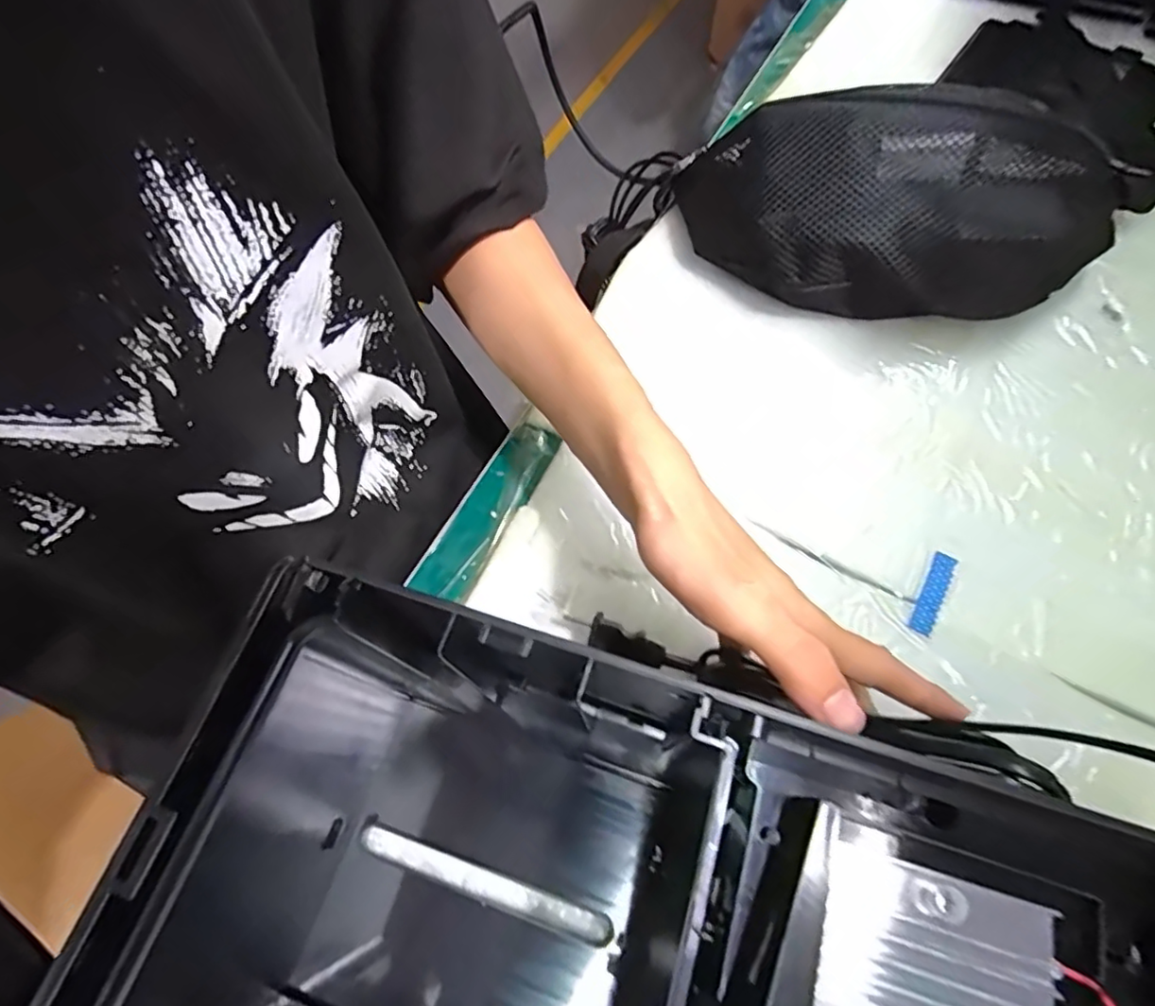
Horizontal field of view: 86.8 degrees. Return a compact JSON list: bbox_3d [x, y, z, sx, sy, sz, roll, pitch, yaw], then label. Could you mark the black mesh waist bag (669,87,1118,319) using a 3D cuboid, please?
[{"bbox_3d":[0.202,-0.195,0.394,0.270,0.090,0.135,15,67,10],"label":"black mesh waist bag"}]

